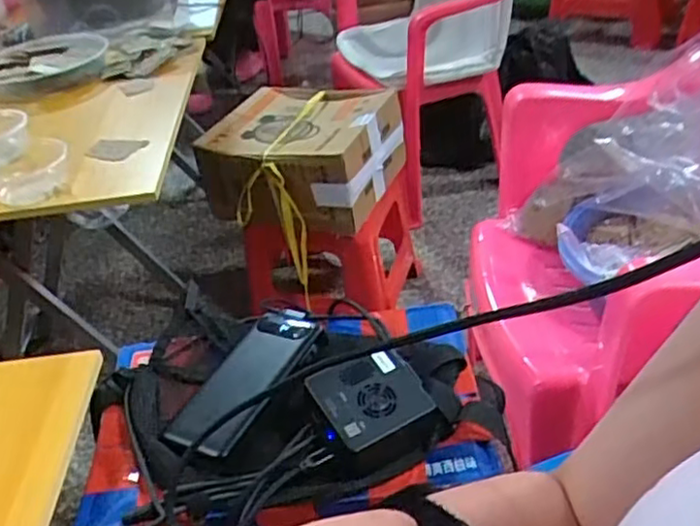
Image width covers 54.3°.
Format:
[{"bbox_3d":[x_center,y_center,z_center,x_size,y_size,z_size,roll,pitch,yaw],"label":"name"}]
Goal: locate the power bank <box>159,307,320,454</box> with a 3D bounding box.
[{"bbox_3d":[-0.083,0.094,0.589,0.070,0.020,0.164,13,39,27],"label":"power bank"}]

